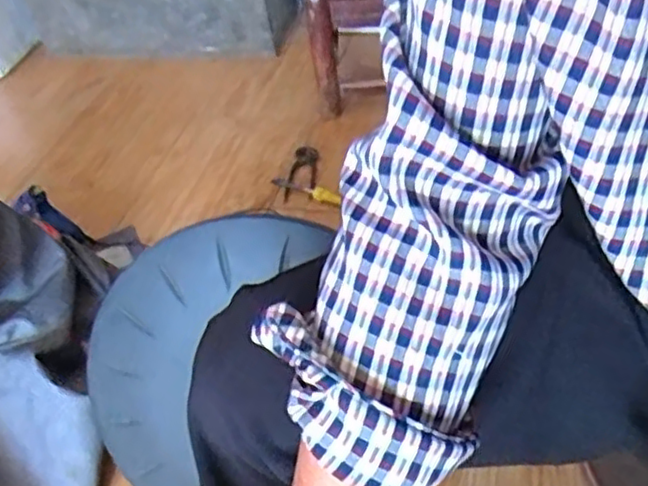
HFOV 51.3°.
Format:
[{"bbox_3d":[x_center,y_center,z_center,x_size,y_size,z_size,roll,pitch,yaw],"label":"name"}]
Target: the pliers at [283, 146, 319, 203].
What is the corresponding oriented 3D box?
[{"bbox_3d":[-0.043,-0.143,1.362,0.060,0.011,0.173,-3,45,10],"label":"pliers"}]

